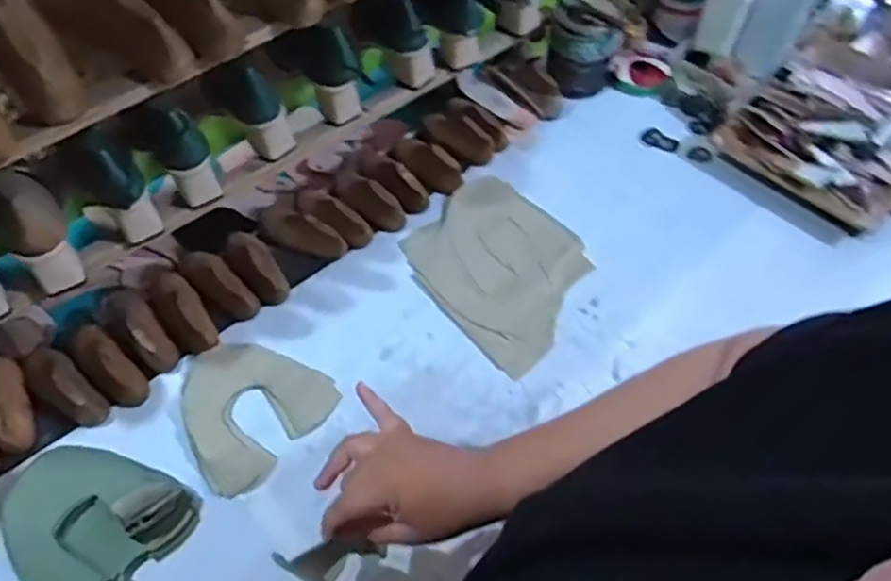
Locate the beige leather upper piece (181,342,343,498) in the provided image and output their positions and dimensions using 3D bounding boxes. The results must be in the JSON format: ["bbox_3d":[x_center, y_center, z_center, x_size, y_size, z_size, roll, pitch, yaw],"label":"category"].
[{"bbox_3d":[-0.245,0.137,0.800,0.171,0.010,0.172,35,63,21],"label":"beige leather upper piece"}]

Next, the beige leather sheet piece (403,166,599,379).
[{"bbox_3d":[0.074,-0.037,0.911,0.251,0.013,0.234,37,64,21],"label":"beige leather sheet piece"}]

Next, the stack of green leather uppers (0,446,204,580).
[{"bbox_3d":[-0.383,0.246,0.701,0.176,0.058,0.171,31,62,19],"label":"stack of green leather uppers"}]

